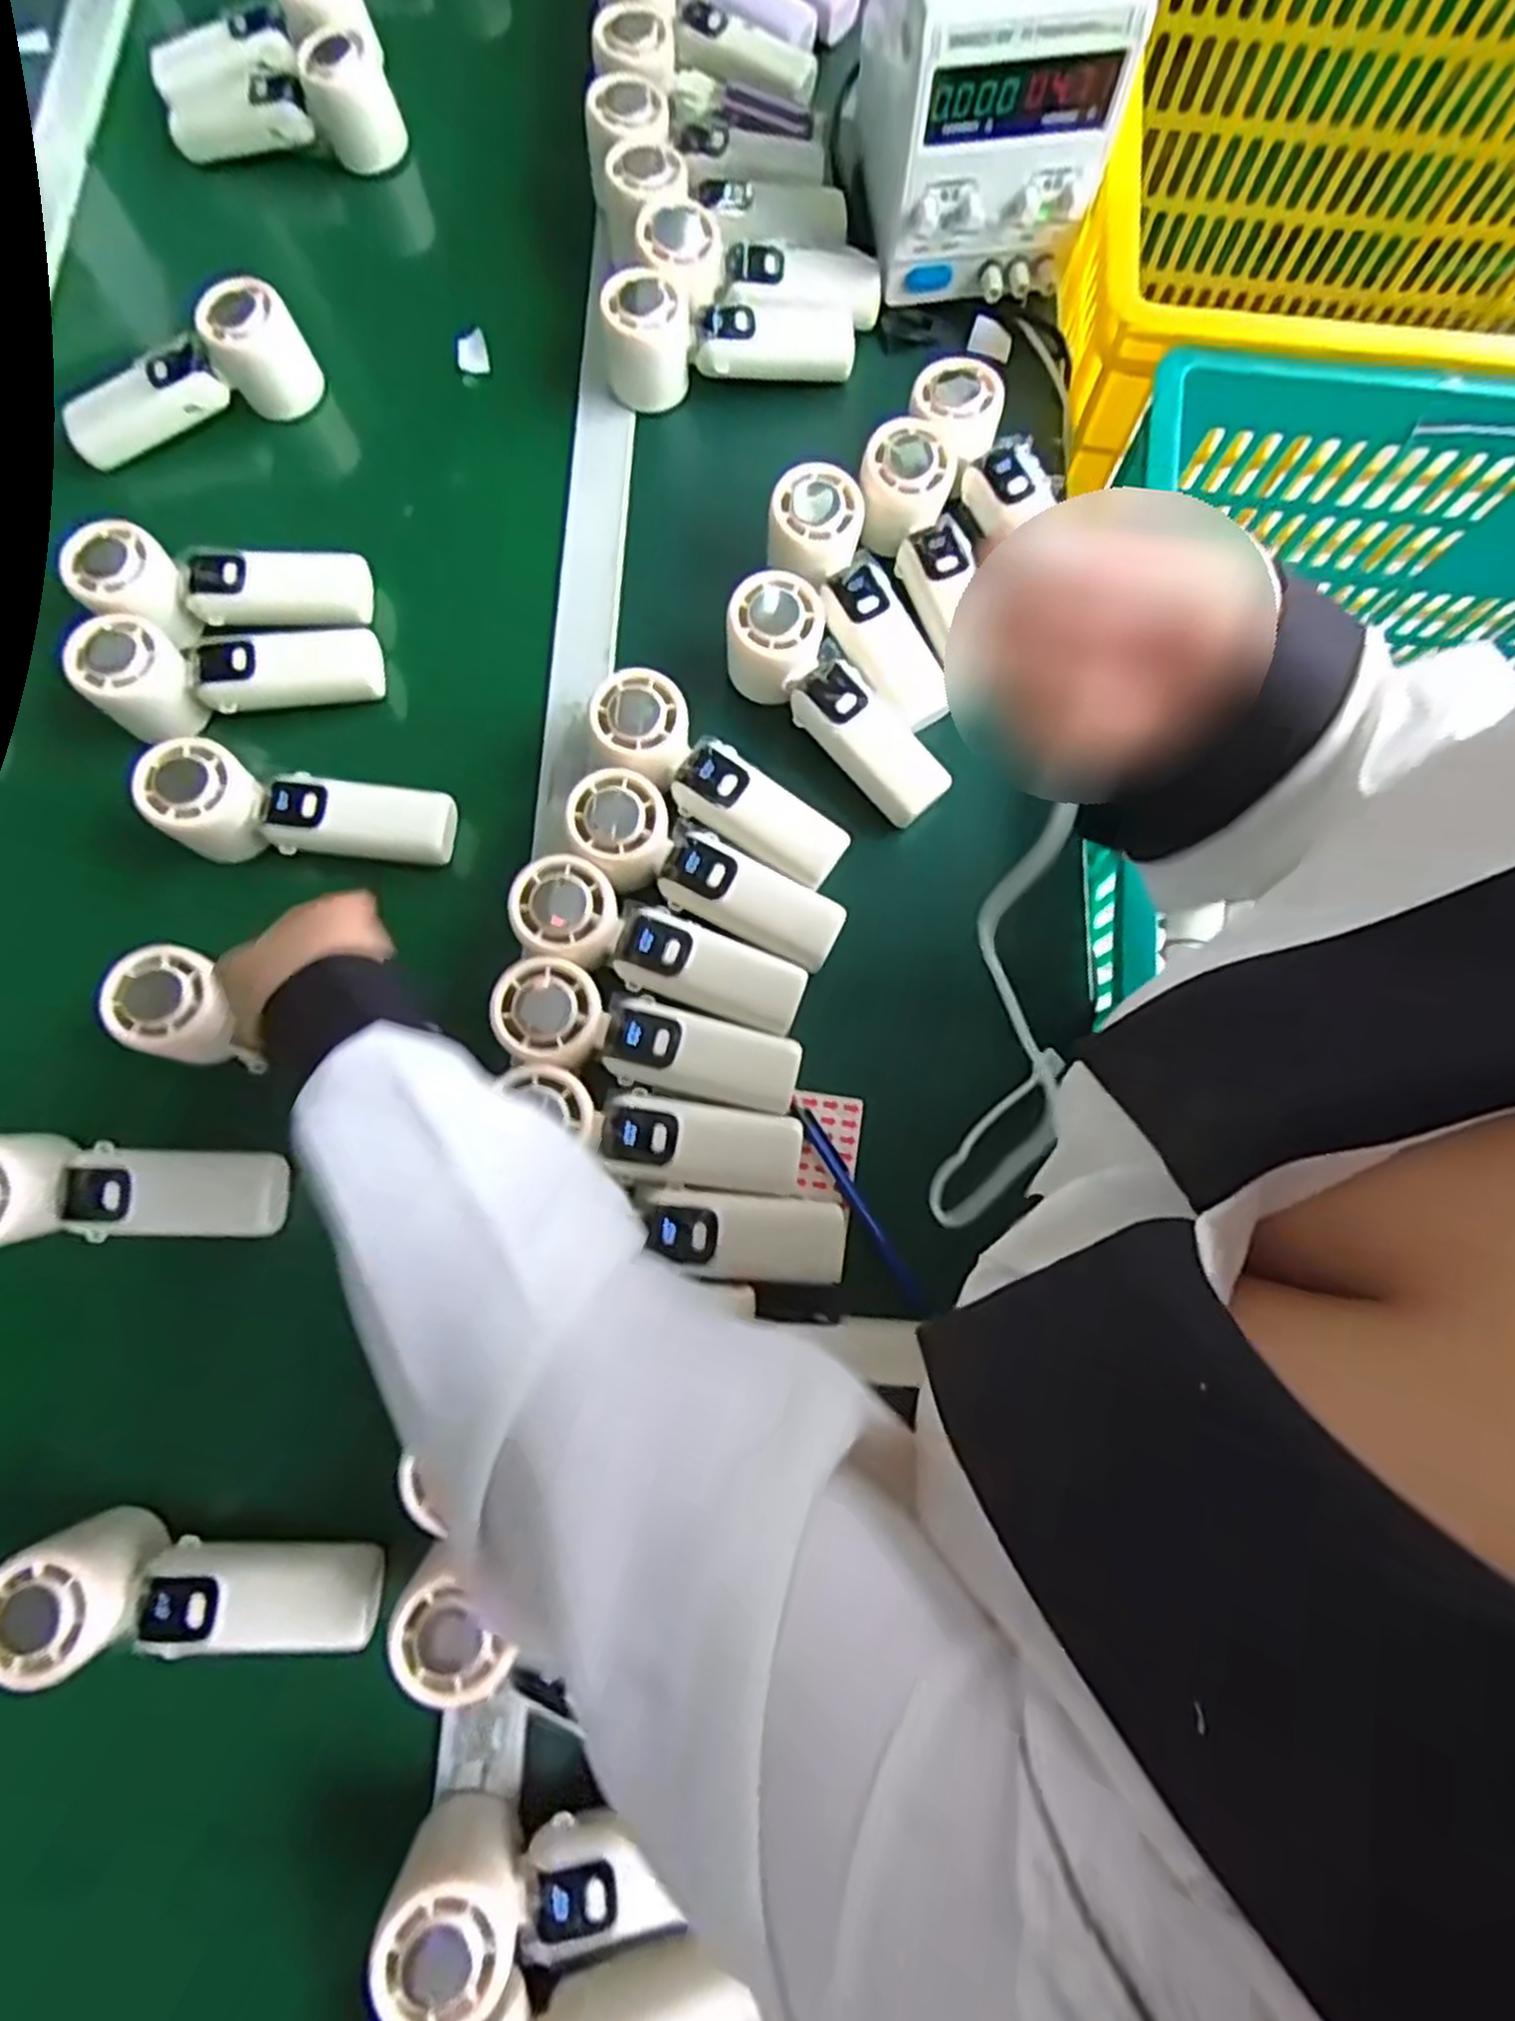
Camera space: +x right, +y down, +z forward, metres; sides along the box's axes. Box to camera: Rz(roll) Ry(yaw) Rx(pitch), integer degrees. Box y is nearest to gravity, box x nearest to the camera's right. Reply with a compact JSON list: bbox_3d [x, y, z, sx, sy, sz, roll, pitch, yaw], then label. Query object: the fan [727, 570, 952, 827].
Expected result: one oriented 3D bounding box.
[{"bbox_3d":[0.049,-0.184,0.483,0.162,0.060,0.057,43,81,9],"label":"fan"}]

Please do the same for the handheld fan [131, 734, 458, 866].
[{"bbox_3d":[-0.266,-0.114,0.479,0.165,0.070,0.059,6,78,2],"label":"handheld fan"}]

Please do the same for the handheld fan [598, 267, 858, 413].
[{"bbox_3d":[-0.019,-0.454,0.540,0.164,0.060,0.051,-8,78,-1],"label":"handheld fan"}]

